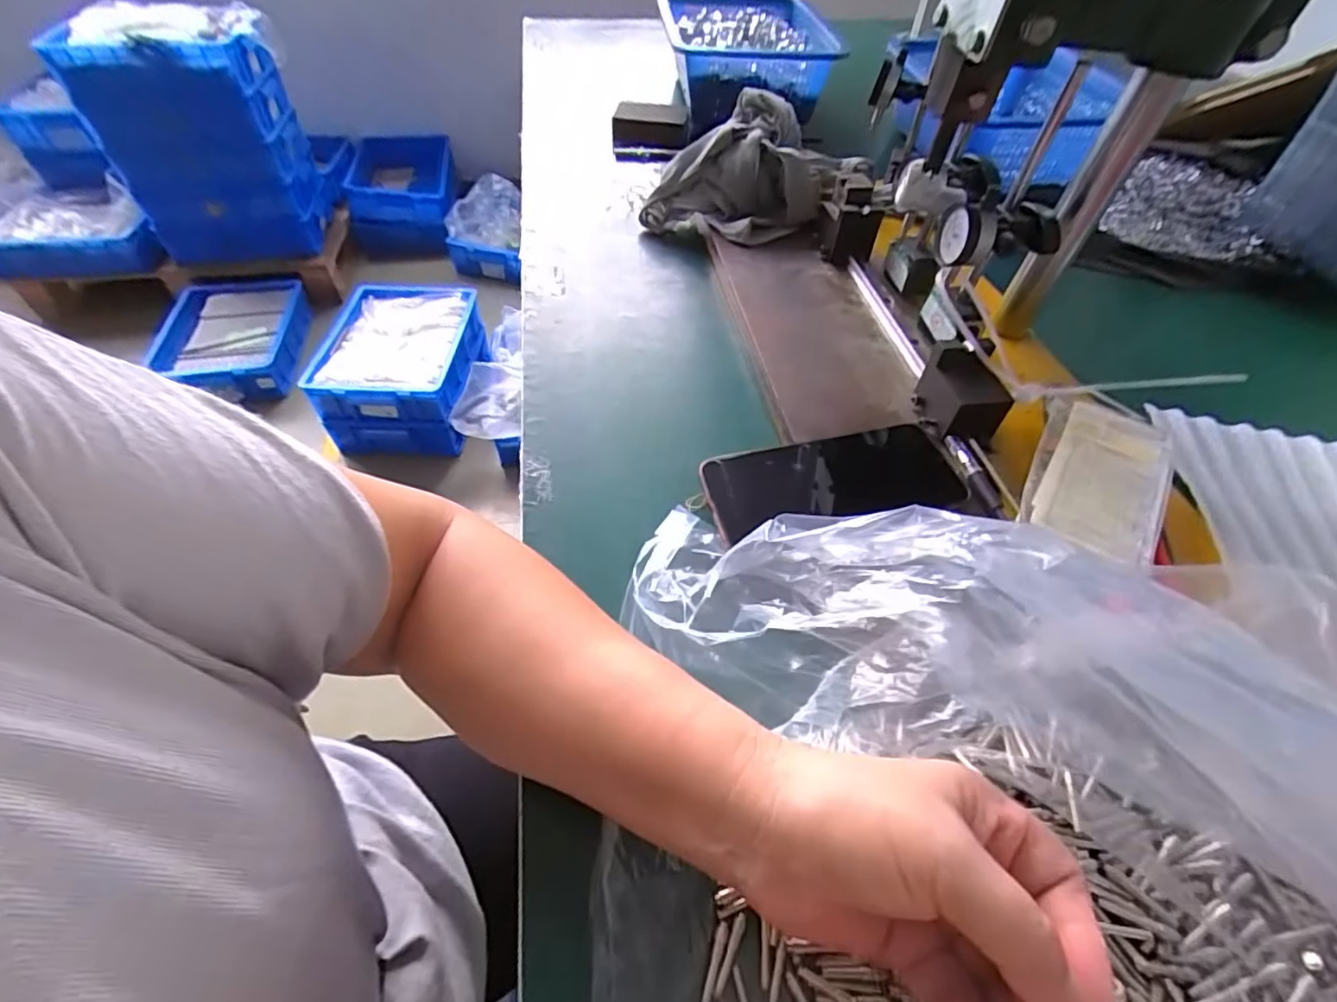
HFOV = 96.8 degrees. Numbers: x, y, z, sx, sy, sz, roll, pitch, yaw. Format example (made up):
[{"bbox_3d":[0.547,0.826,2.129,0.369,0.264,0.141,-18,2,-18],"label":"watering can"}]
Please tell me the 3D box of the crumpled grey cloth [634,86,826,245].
[{"bbox_3d":[0.071,-0.339,0.610,0.160,0.094,0.126,35,58,24],"label":"crumpled grey cloth"}]

